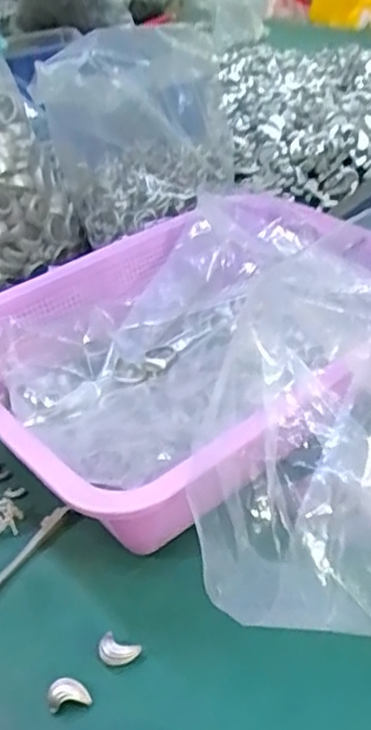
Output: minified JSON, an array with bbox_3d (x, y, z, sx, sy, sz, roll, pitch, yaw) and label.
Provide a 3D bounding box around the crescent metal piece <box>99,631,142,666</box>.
[{"bbox_3d":[-0.033,0.140,0.333,0.018,0.011,0.013,10,42,21],"label":"crescent metal piece"}]

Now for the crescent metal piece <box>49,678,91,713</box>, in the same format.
[{"bbox_3d":[-0.055,0.153,0.318,0.019,0.011,0.011,-13,39,-6],"label":"crescent metal piece"}]

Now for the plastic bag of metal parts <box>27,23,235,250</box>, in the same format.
[{"bbox_3d":[-0.042,-0.217,0.608,0.159,0.144,0.137,-11,38,-4],"label":"plastic bag of metal parts"}]

